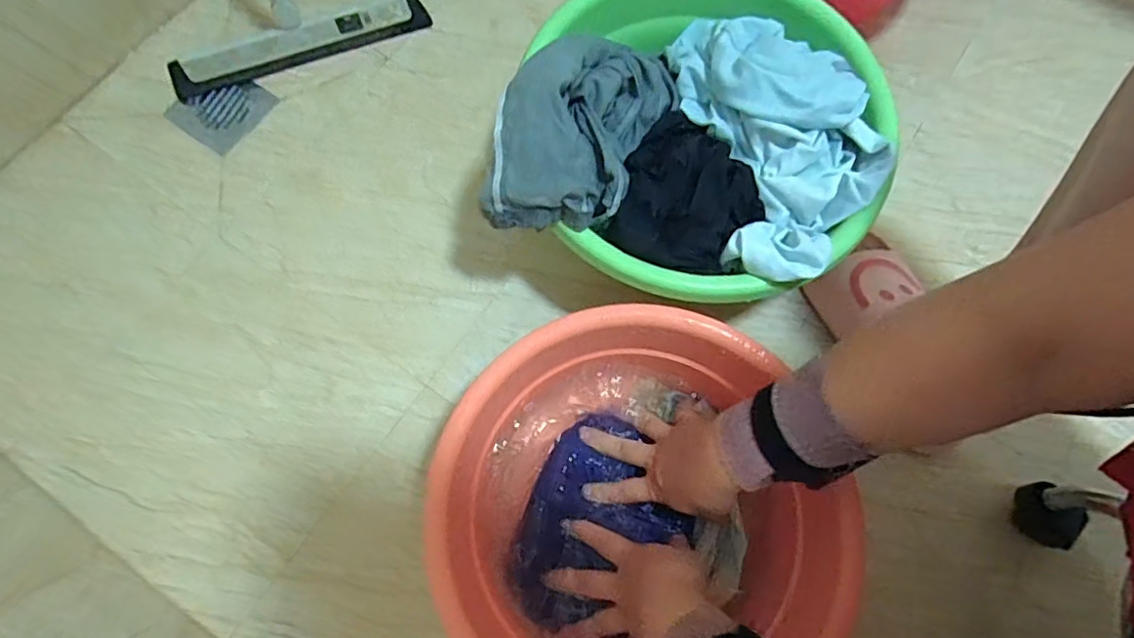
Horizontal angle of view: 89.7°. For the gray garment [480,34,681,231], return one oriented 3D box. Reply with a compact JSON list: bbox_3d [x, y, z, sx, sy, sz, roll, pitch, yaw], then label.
[{"bbox_3d":[0.015,-0.181,0.515,0.123,0.086,0.233,27,74,6],"label":"gray garment"}]

